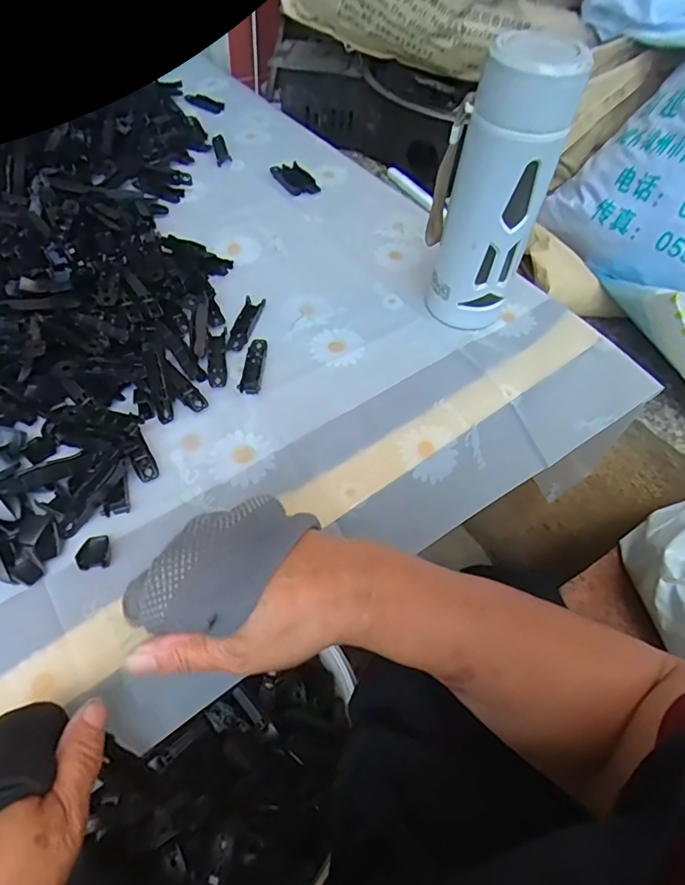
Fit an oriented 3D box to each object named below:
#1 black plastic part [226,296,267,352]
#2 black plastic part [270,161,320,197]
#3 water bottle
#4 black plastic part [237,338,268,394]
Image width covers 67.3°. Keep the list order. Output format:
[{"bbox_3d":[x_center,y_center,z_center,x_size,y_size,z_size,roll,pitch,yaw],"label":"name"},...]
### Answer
[{"bbox_3d":[-0.087,-0.108,0.465,0.018,0.005,0.063,12,55,5],"label":"black plastic part"},{"bbox_3d":[-0.058,-0.317,0.617,0.038,0.006,0.072,-26,61,-20],"label":"black plastic part"},{"bbox_3d":[0.118,-0.191,0.414,0.063,0.209,0.067,-15,57,-13],"label":"water bottle"},{"bbox_3d":[-0.075,-0.067,0.438,0.016,0.007,0.063,6,55,0],"label":"black plastic part"}]

